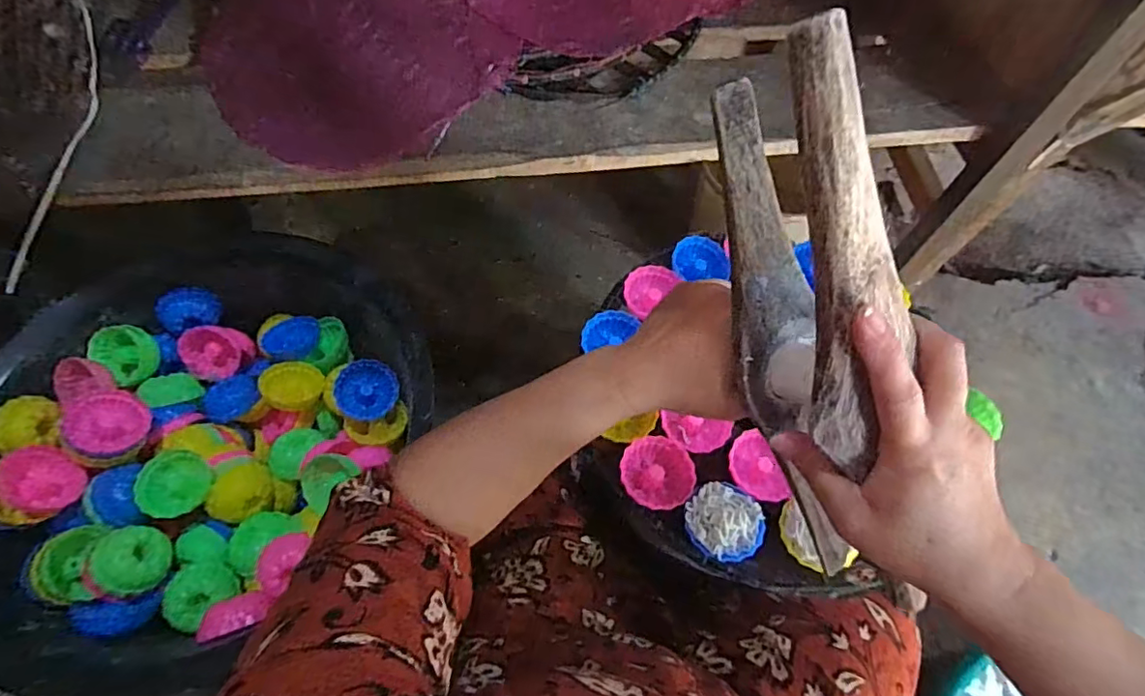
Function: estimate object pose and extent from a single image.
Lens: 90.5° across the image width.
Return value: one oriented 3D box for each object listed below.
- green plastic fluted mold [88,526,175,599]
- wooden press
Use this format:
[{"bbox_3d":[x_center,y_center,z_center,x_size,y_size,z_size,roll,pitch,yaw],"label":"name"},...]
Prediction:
[{"bbox_3d":[-0.386,0.187,0.497,0.055,0.020,0.055,23,51,-31],"label":"green plastic fluted mold"},{"bbox_3d":[0.114,-0.011,0.270,0.039,0.259,0.072,-19,26,-11],"label":"wooden press"}]

